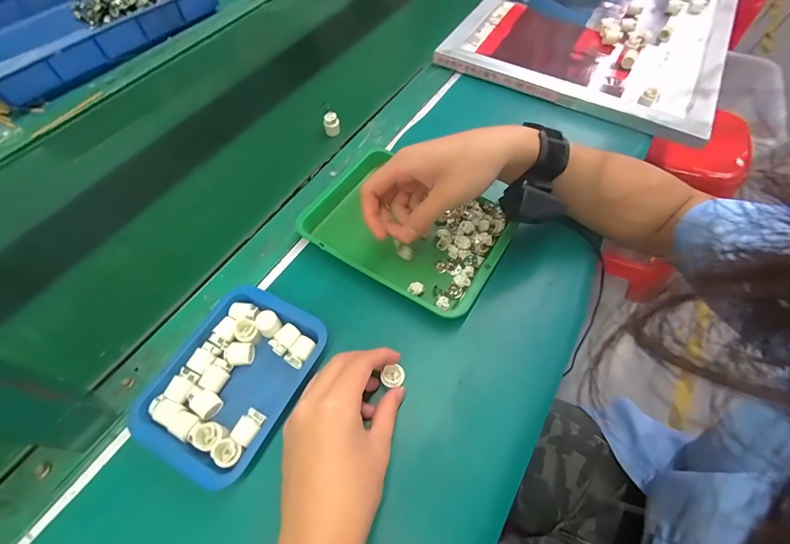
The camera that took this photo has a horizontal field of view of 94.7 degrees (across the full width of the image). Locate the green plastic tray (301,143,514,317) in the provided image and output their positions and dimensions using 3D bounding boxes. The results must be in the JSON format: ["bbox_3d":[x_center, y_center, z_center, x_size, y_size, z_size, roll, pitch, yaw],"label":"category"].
[{"bbox_3d":[0.014,-0.050,0.432,0.219,0.043,0.160,28,64,16],"label":"green plastic tray"}]

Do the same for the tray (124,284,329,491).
[{"bbox_3d":[-0.148,0.093,0.333,0.116,0.021,0.155,24,63,14],"label":"tray"}]

